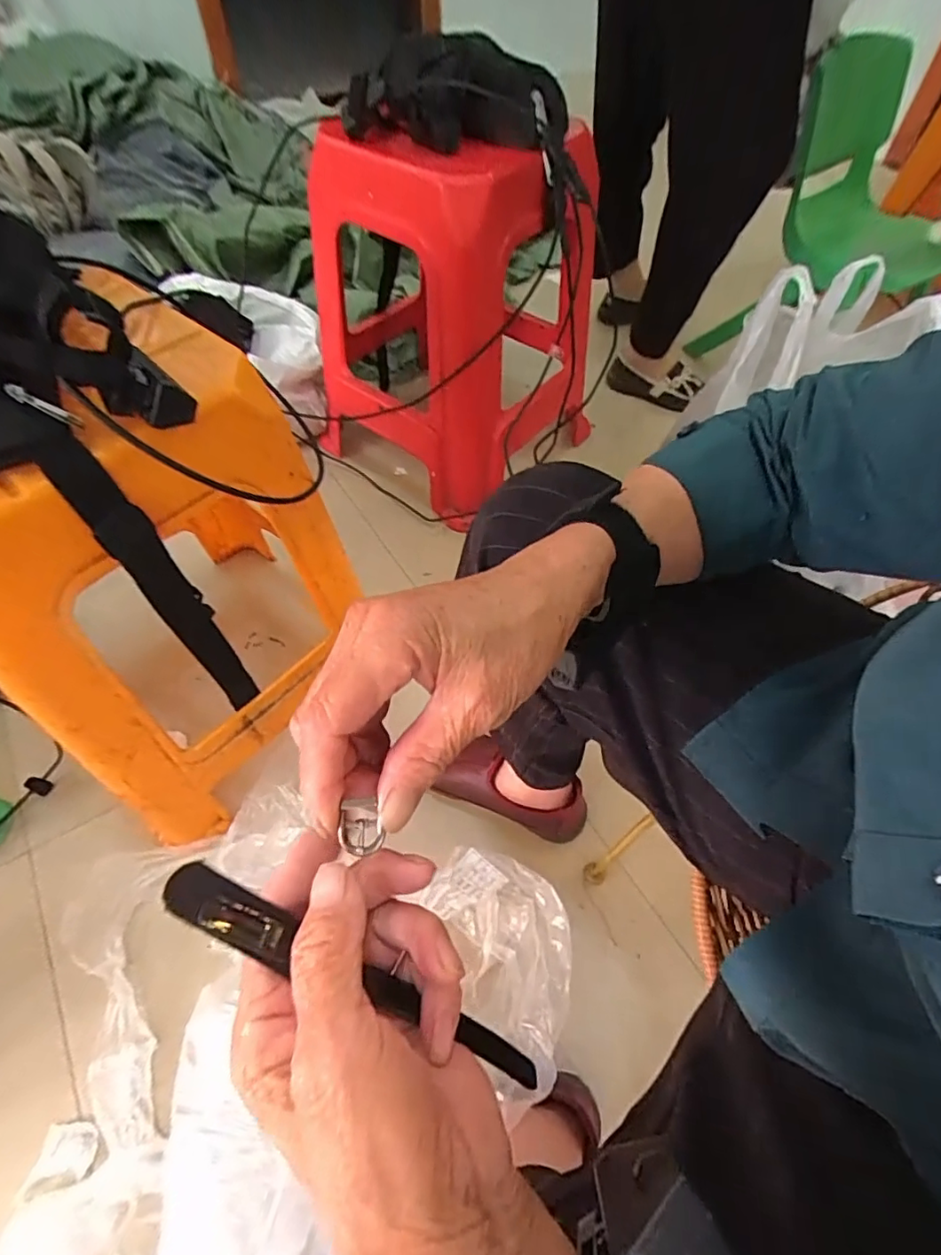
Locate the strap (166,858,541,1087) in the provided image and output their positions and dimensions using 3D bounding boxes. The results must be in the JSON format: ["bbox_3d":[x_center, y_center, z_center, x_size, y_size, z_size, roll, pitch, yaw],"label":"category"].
[{"bbox_3d":[-0.037,0.125,0.198,0.150,0.008,0.016,35,58,-12],"label":"strap"}]

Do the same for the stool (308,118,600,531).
[{"bbox_3d":[-0.025,-0.504,0.916,0.423,0.470,0.383,36,62,21],"label":"stool"}]

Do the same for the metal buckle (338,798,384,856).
[{"bbox_3d":[-0.040,0.071,0.203,0.016,0.004,0.018,1,79,-20],"label":"metal buckle"}]

